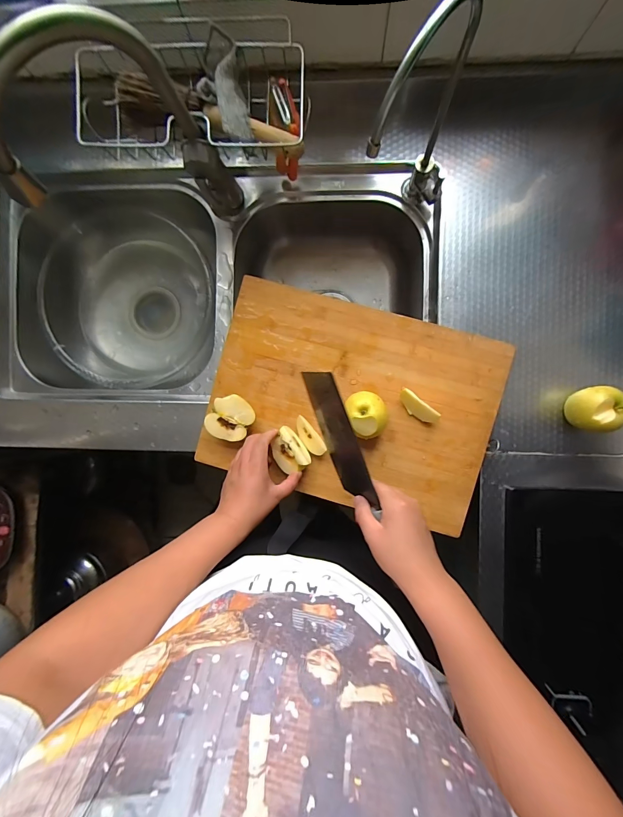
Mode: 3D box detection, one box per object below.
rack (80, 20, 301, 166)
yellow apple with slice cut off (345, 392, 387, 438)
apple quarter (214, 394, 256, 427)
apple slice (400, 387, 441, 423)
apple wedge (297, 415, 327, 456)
[{"bbox_3d":[-0.141,-0.374,0.417,0.269,0.066,0.139,5,90,3],"label":"rack"},{"bbox_3d":[0.077,0.006,0.487,0.053,0.058,0.066,-21,89,3],"label":"yellow apple with slice cut off"},{"bbox_3d":[-0.110,0.000,0.513,0.059,0.042,0.034,25,91,3],"label":"apple quarter"},{"bbox_3d":[0.153,-0.002,0.499,0.064,0.022,0.023,41,92,2],"label":"apple slice"},{"bbox_3d":[-0.004,0.042,0.514,0.025,0.016,0.064,-37,88,2],"label":"apple wedge"}]

